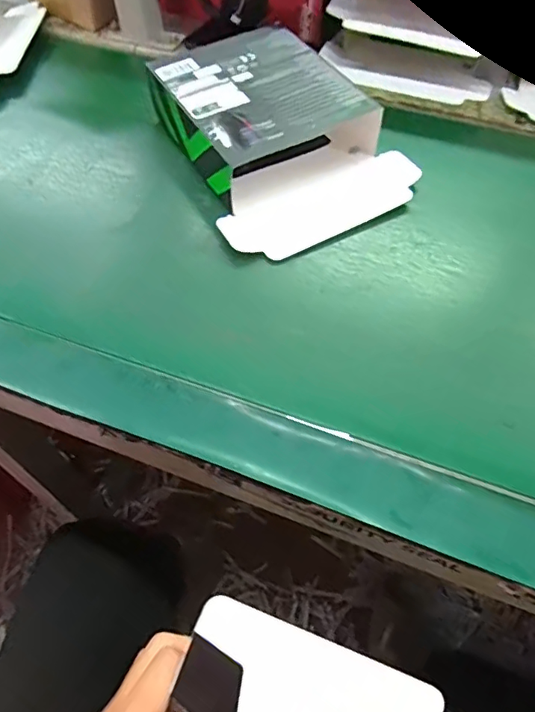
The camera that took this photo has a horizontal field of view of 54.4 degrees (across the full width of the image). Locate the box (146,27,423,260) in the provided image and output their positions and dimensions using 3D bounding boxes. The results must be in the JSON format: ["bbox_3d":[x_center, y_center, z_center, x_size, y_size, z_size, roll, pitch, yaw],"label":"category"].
[{"bbox_3d":[0.009,-0.218,0.507,0.185,0.070,0.238,-25,61,-15],"label":"box"}]

